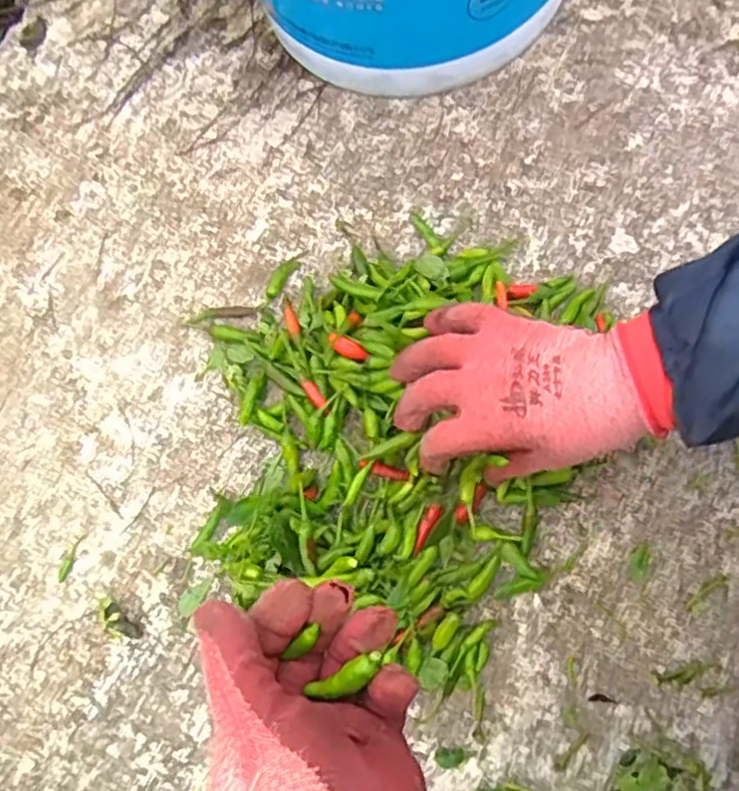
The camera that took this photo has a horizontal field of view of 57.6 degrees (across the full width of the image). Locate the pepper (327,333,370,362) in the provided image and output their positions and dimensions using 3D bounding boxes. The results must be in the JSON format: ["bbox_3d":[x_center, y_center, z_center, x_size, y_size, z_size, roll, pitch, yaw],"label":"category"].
[{"bbox_3d":[-0.015,-0.032,0.457,0.030,0.007,0.011,32,71,11],"label":"pepper"}]

